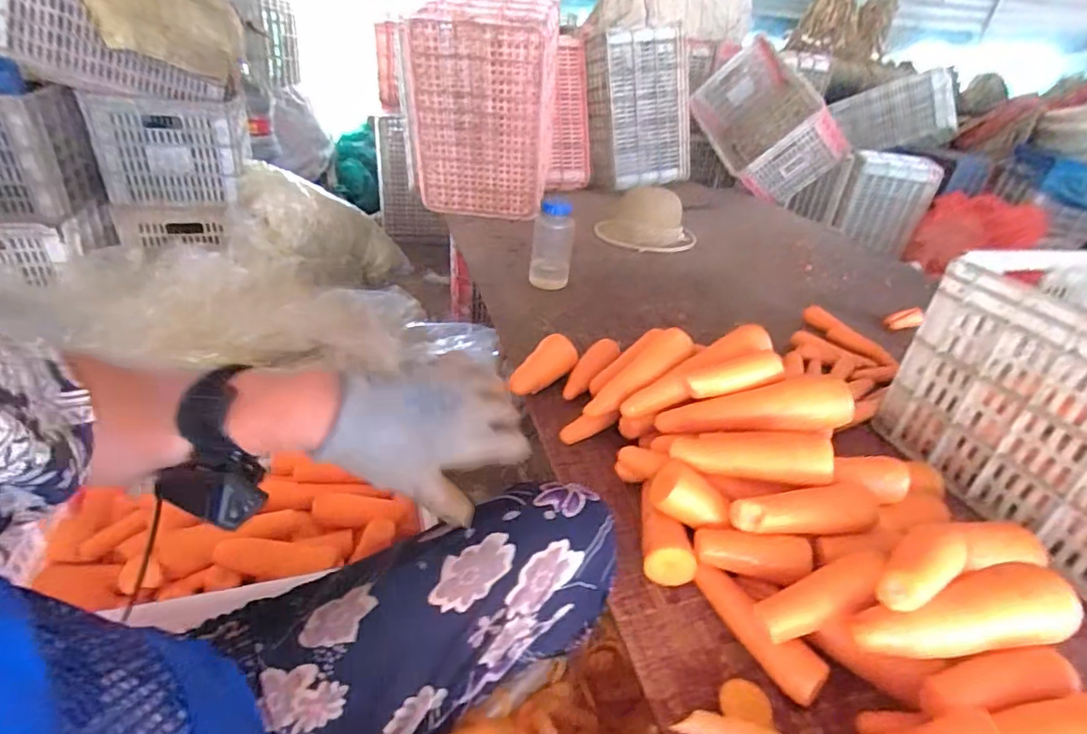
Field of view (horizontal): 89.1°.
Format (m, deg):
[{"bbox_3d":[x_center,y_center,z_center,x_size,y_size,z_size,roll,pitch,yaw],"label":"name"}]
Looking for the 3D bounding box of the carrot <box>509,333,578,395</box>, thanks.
[{"bbox_3d":[-0.004,-0.002,0.813,0.051,0.039,0.121,31,57,34],"label":"carrot"}]

